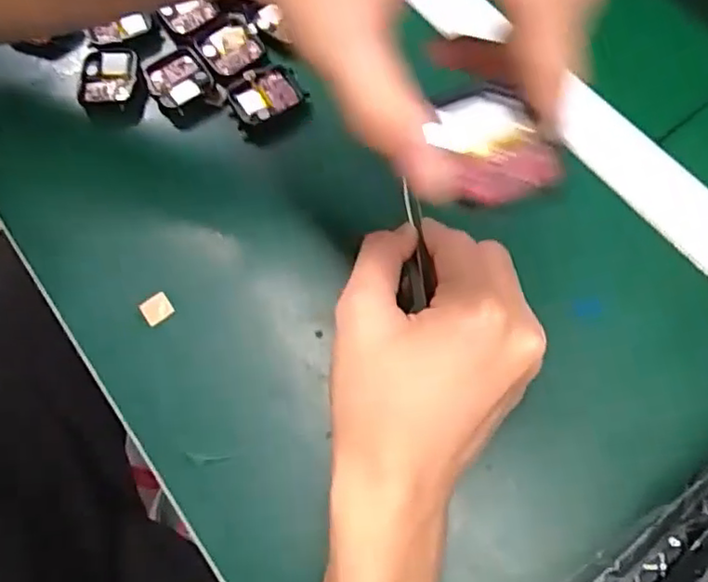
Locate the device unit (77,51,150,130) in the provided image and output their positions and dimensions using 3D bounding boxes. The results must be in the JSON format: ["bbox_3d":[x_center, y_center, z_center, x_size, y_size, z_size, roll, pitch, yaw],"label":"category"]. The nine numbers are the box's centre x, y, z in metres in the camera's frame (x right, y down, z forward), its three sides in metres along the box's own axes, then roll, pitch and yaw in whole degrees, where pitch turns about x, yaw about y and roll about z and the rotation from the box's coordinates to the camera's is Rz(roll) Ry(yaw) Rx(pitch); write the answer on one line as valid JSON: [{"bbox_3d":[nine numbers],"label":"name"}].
[{"bbox_3d":[-0.159,-0.133,0.429,0.042,0.021,0.053,-11,68,-2],"label":"device unit"}]

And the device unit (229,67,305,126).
[{"bbox_3d":[-0.057,-0.125,0.414,0.043,0.012,0.035,-26,70,-7],"label":"device unit"}]

